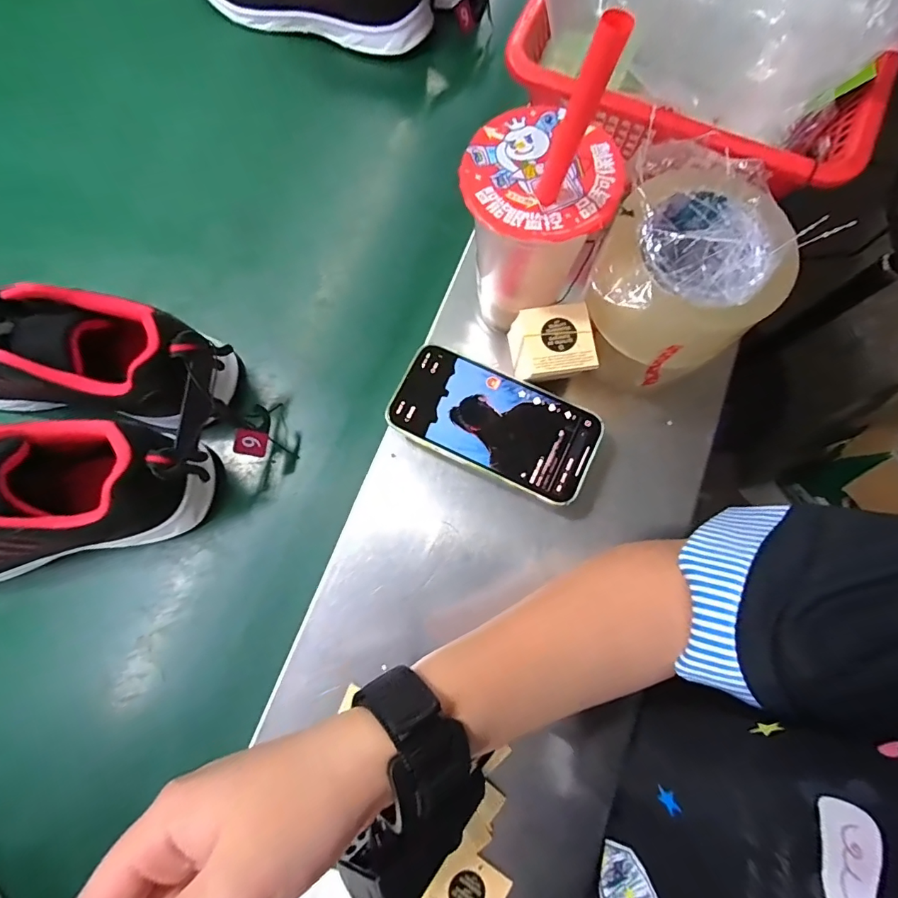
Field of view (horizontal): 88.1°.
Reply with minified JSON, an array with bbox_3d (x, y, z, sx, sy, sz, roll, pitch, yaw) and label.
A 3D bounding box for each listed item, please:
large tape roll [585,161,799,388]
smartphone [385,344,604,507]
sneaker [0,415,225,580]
[{"bbox_3d":[0.146,-0.108,0.292,0.103,0.082,0.103,0,77,-1],"label":"large tape roll"},{"bbox_3d":[0.032,-0.020,0.336,0.146,0.008,0.073,26,78,4],"label":"smartphone"},{"bbox_3d":[-0.291,0.035,0.336,0.234,0.084,0.091,-16,78,-5],"label":"sneaker"}]

